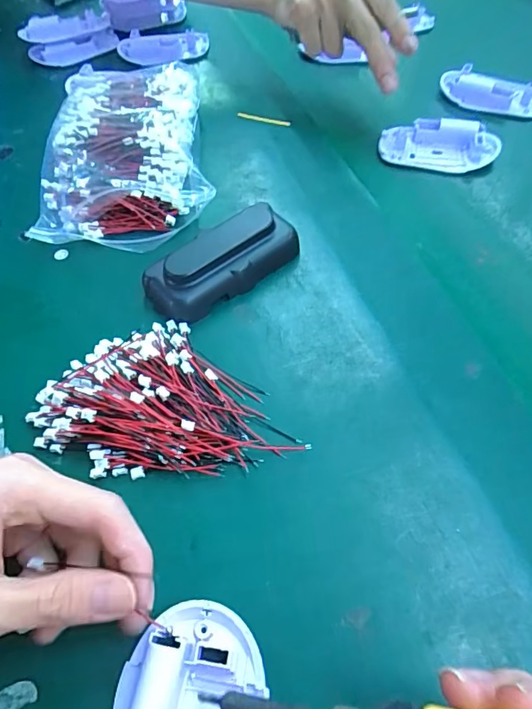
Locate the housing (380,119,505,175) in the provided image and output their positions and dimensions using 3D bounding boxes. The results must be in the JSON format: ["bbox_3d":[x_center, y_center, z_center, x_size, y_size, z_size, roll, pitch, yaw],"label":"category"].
[{"bbox_3d":[0.146,-0.179,0.400,0.095,0.021,0.045,16,59,14],"label":"housing"}]

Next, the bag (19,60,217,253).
[{"bbox_3d":[-0.109,-0.172,0.394,0.139,0.046,0.196,0,56,4],"label":"bag"}]

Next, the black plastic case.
[{"bbox_3d":[-0.030,-0.065,0.320,0.105,0.028,0.044,-36,61,-18],"label":"black plastic case"}]

